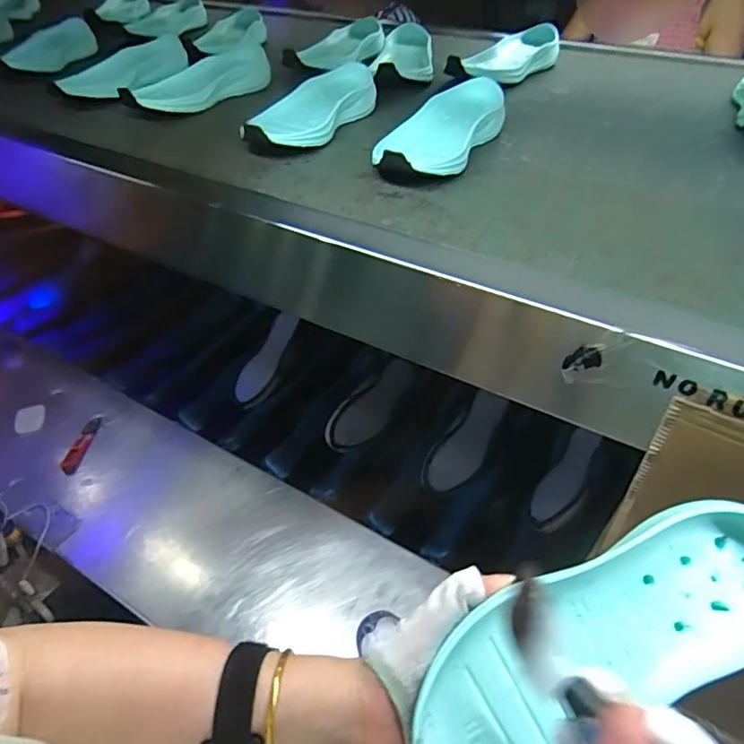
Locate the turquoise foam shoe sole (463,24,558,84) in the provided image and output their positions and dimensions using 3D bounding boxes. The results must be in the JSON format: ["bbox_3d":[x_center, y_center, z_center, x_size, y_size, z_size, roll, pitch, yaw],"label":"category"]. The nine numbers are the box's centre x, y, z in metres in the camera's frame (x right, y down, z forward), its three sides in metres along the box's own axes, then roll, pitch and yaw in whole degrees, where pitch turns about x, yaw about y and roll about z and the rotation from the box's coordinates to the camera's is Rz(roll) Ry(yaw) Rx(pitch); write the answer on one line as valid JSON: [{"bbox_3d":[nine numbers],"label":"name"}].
[{"bbox_3d":[0.207,-0.473,0.786,0.086,0.044,0.192,33,53,26],"label":"turquoise foam shoe sole"}]

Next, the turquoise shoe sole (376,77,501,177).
[{"bbox_3d":[0.075,-0.260,0.566,0.101,0.048,0.223,22,46,23],"label":"turquoise shoe sole"}]

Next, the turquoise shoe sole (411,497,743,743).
[{"bbox_3d":[0.120,0.140,0.273,0.218,0.031,0.077,-29,49,-6],"label":"turquoise shoe sole"}]

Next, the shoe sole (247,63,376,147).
[{"bbox_3d":[-0.071,-0.309,0.616,0.094,0.043,0.203,24,46,24],"label":"shoe sole"}]

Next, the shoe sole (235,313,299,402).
[{"bbox_3d":[-0.190,-0.027,0.951,0.057,0.013,0.175,23,77,23],"label":"shoe sole"}]

